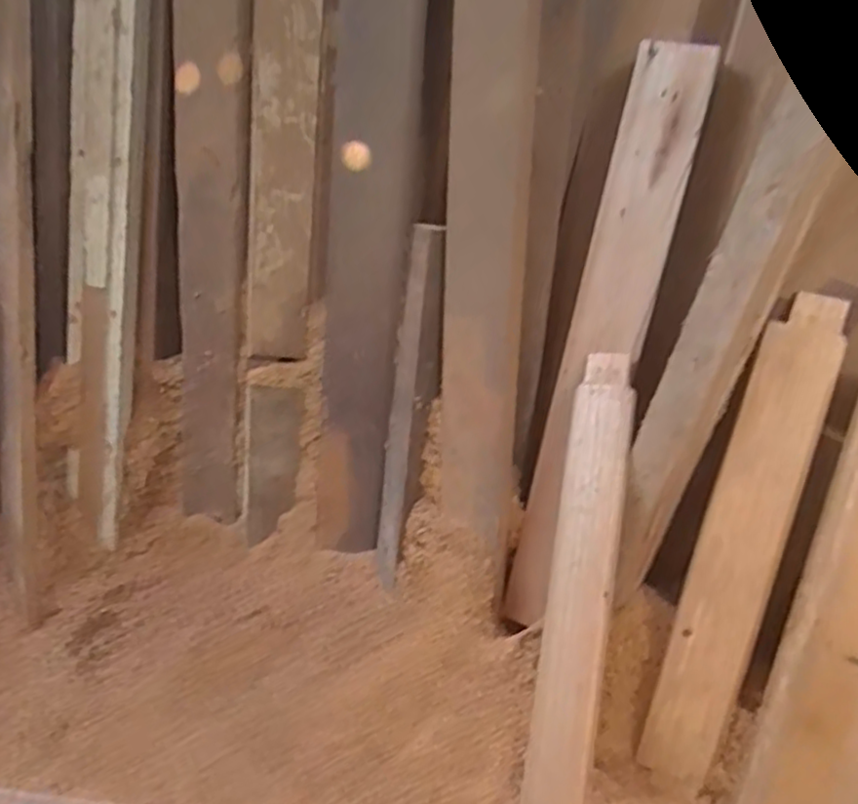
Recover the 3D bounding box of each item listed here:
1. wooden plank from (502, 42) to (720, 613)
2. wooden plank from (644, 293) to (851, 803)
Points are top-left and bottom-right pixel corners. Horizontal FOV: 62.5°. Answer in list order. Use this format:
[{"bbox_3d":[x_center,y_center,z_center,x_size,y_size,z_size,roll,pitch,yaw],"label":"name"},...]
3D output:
[{"bbox_3d":[0.255,-0.057,1.115,0.145,0.944,0.045,22,18,26],"label":"wooden plank"},{"bbox_3d":[0.436,0.191,0.986,0.121,0.704,0.046,17,0,21],"label":"wooden plank"}]

